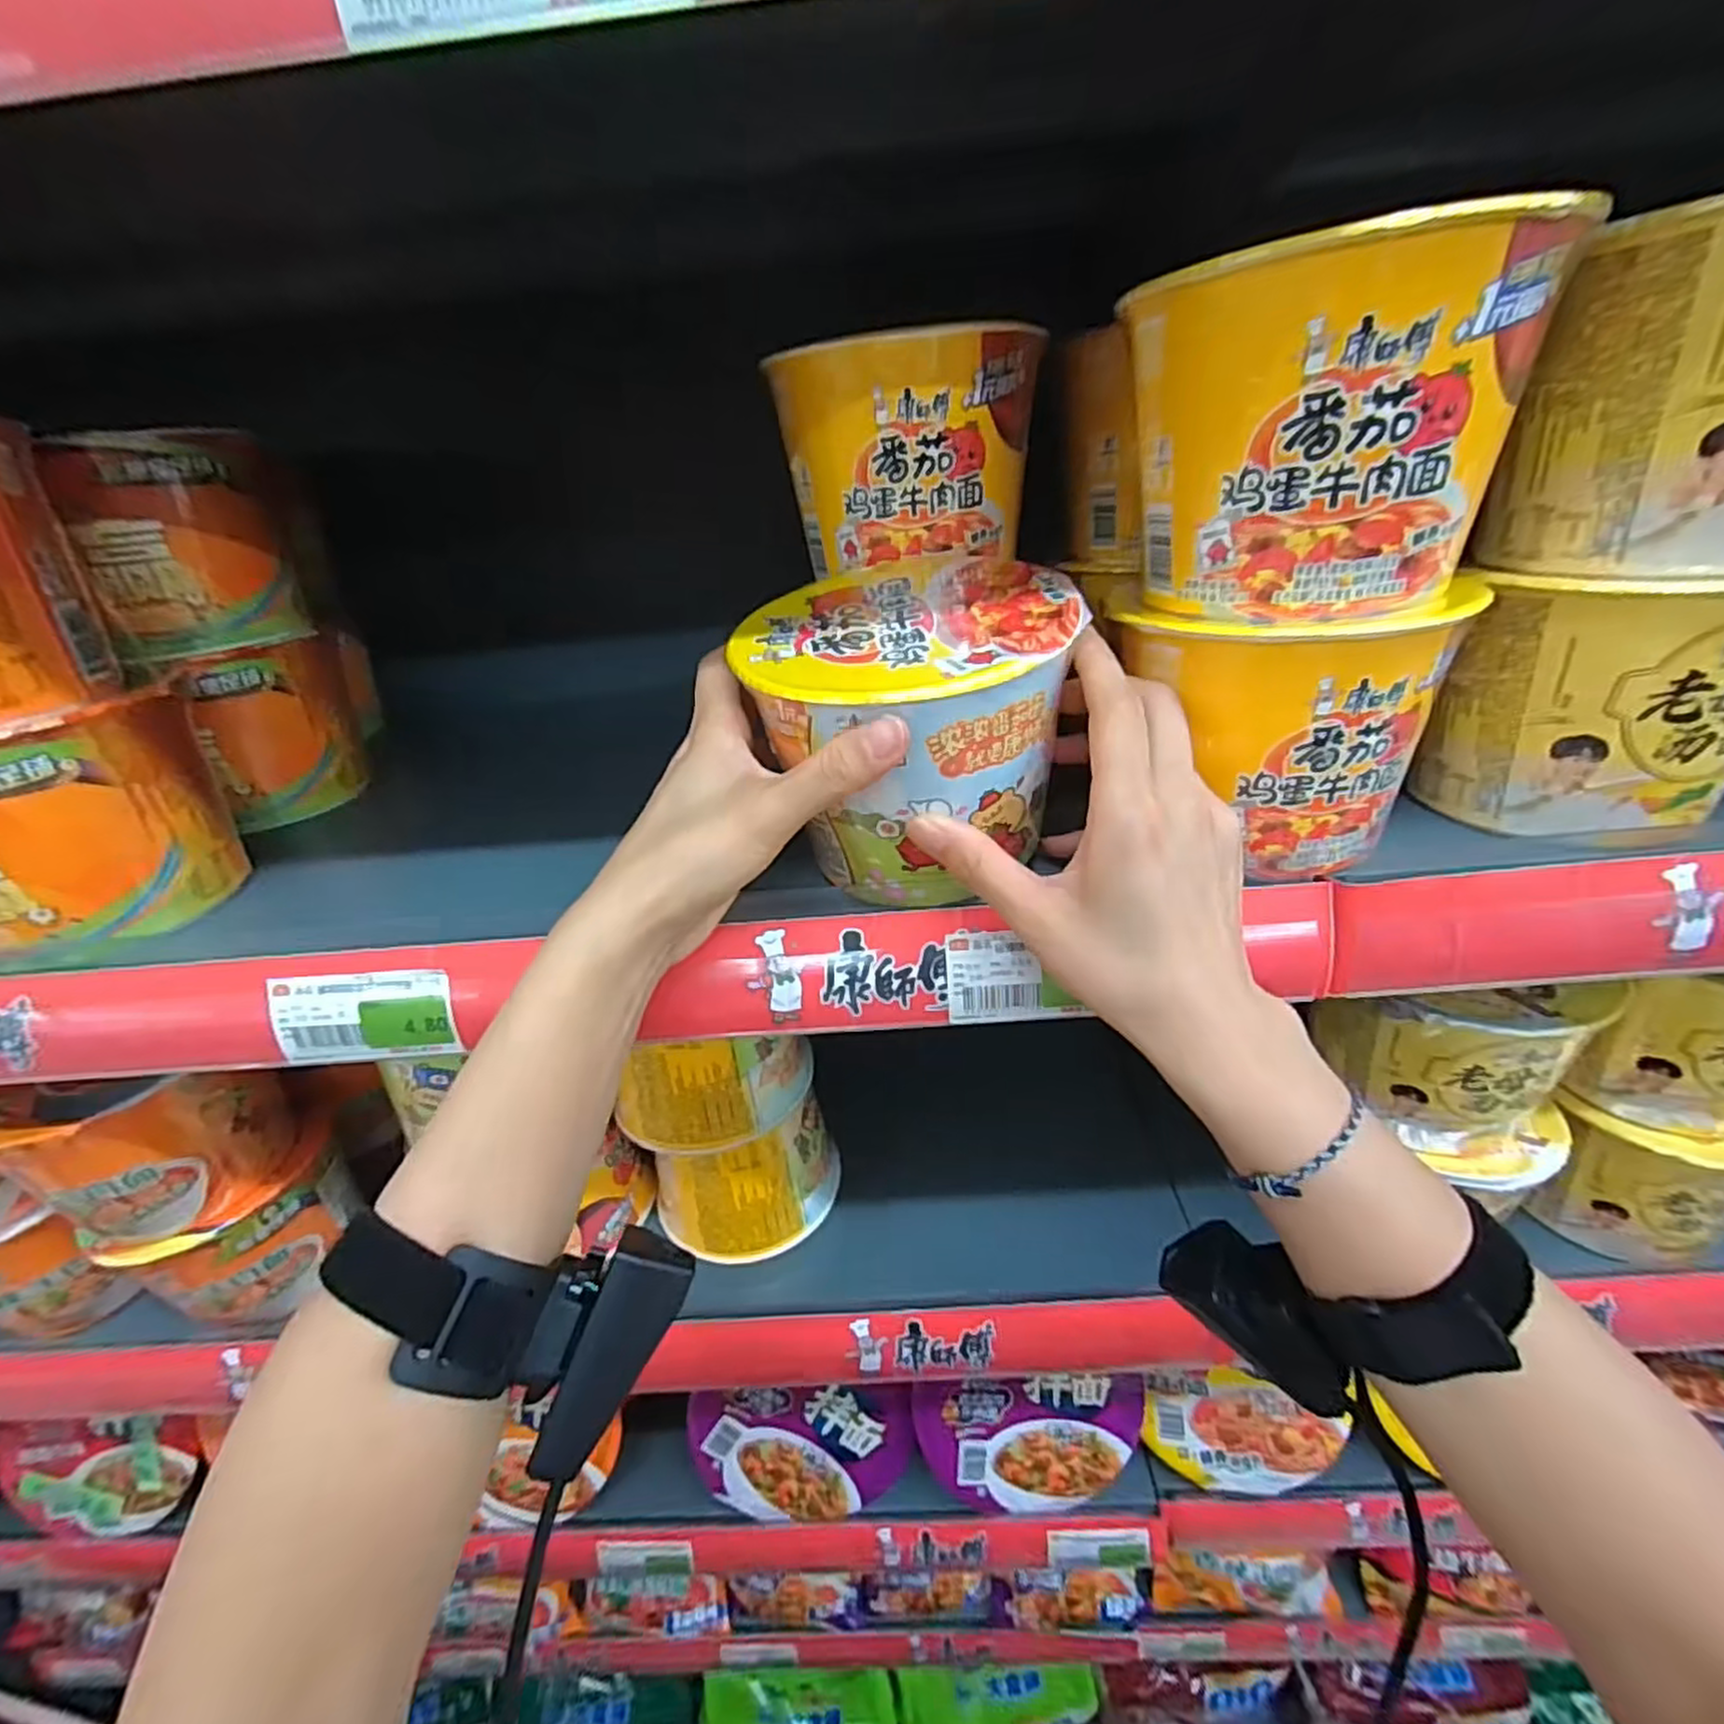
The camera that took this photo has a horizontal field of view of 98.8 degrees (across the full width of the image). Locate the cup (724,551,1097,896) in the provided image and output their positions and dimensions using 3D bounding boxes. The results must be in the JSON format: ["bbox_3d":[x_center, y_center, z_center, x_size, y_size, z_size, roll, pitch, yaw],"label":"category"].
[{"bbox_3d":[0.020,-0.050,0.303,0.120,0.112,0.112,-8,30,-3],"label":"cup"}]

